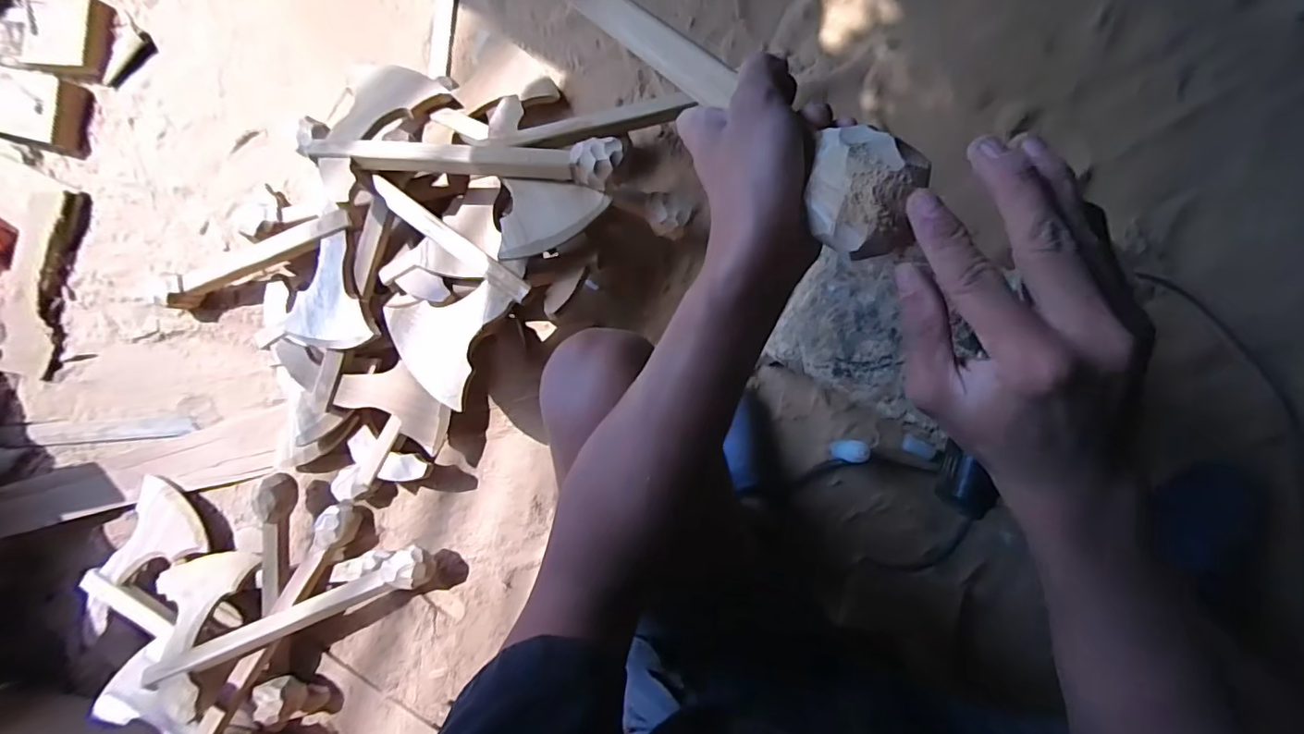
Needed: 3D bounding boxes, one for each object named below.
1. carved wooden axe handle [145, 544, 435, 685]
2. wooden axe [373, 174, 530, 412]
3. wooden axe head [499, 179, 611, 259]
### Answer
[{"bbox_3d":[-0.478,0.337,0.745,0.363,0.054,0.059,-22,89,-10],"label":"carved wooden axe handle"},{"bbox_3d":[-0.292,-0.093,0.678,0.248,0.027,0.179,36,96,7],"label":"wooden axe"},{"bbox_3d":[-0.128,-0.194,0.669,0.139,0.022,0.101,-23,72,-11],"label":"wooden axe head"}]

